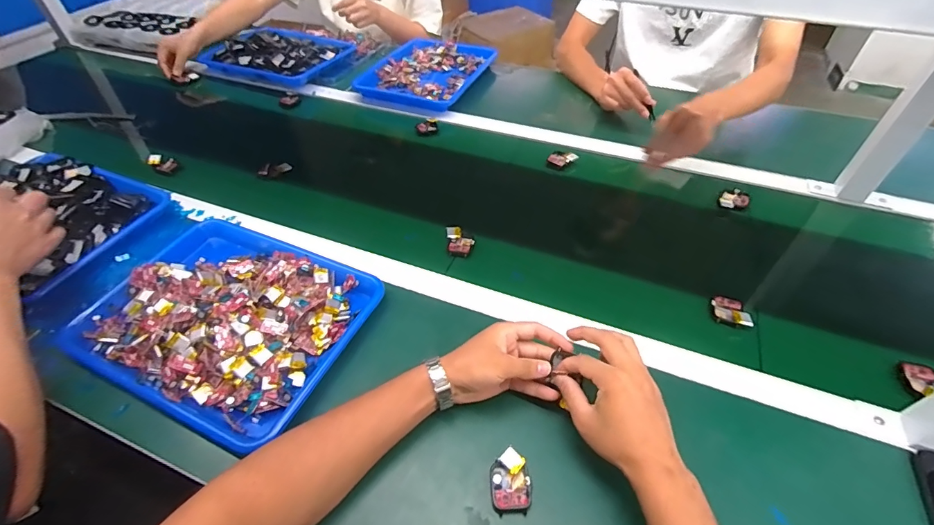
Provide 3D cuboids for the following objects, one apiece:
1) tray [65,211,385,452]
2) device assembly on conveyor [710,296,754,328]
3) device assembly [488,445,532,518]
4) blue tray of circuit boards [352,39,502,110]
[{"bbox_3d":[-0.294,0.061,0.539,0.326,0.043,0.254,19,51,18],"label":"tray"},{"bbox_3d":[0.345,0.063,0.562,0.050,0.021,0.037,26,53,23],"label":"device assembly on conveyor"},{"bbox_3d":[0.042,0.215,0.424,0.039,0.017,0.055,-3,47,-1],"label":"device assembly"},{"bbox_3d":[-0.086,-0.464,1.048,0.240,0.042,0.320,17,50,17],"label":"blue tray of circuit boards"}]

